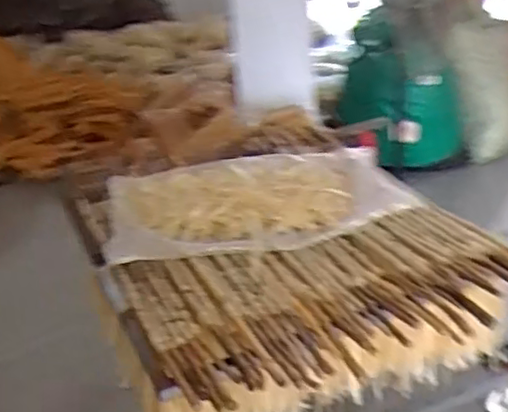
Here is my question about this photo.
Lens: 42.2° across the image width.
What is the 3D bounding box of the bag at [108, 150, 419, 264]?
[{"bbox_3d":[-0.014,-0.023,1.838,0.816,0.098,0.519,-4,25,-1],"label":"bag"}]

